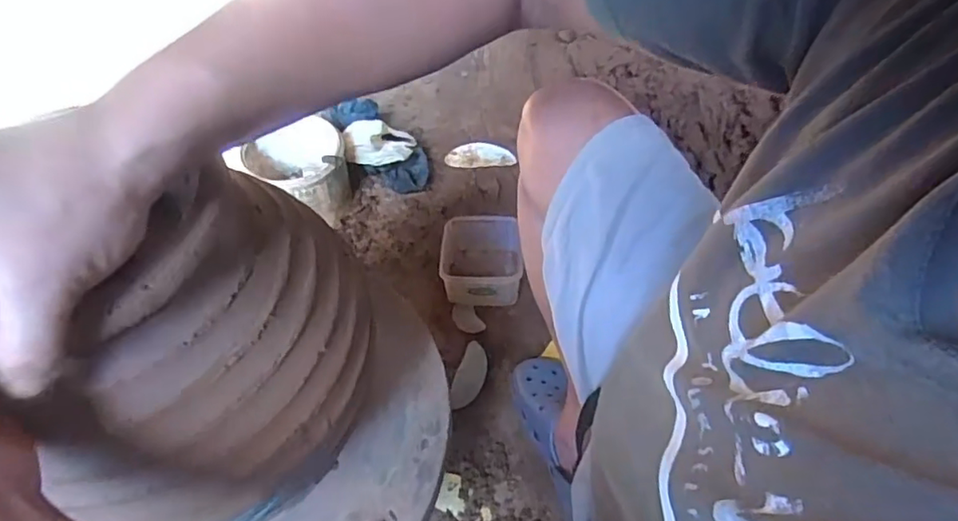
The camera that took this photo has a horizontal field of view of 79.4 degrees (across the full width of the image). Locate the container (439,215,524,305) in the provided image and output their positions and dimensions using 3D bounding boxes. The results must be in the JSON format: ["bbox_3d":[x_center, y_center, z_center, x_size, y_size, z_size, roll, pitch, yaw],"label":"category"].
[{"bbox_3d":[0.005,0.002,0.966,0.134,0.079,0.134,-1,54,0],"label":"container"}]

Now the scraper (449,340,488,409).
[{"bbox_3d":[-0.013,0.176,0.881,0.042,0.005,0.112,18,55,9],"label":"scraper"}]

